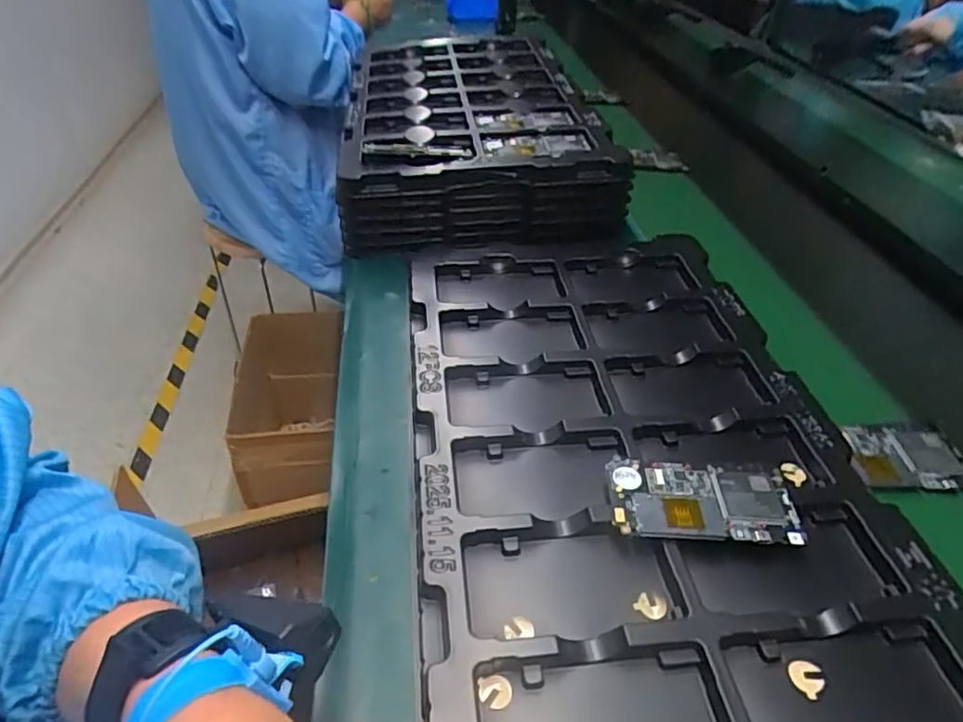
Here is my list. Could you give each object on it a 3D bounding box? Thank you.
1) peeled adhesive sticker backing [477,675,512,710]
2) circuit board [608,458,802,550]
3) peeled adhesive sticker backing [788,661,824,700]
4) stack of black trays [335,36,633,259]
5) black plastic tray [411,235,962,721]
[{"bbox_3d":[0.008,0.183,0.330,0.018,0.004,0.016,-3,41,-8],"label":"peeled adhesive sticker backing"},{"bbox_3d":[0.153,0.098,0.416,0.124,0.012,0.064,6,40,3],"label":"circuit board"},{"bbox_3d":[0.187,0.181,0.342,0.019,0.004,0.018,2,40,-2],"label":"peeled adhesive sticker backing"},{"bbox_3d":[-0.019,-0.355,0.880,0.334,0.097,0.589,-1,41,-5],"label":"stack of black trays"},{"bbox_3d":[0.114,0.060,0.480,0.330,0.034,0.563,-1,41,-6],"label":"black plastic tray"}]

